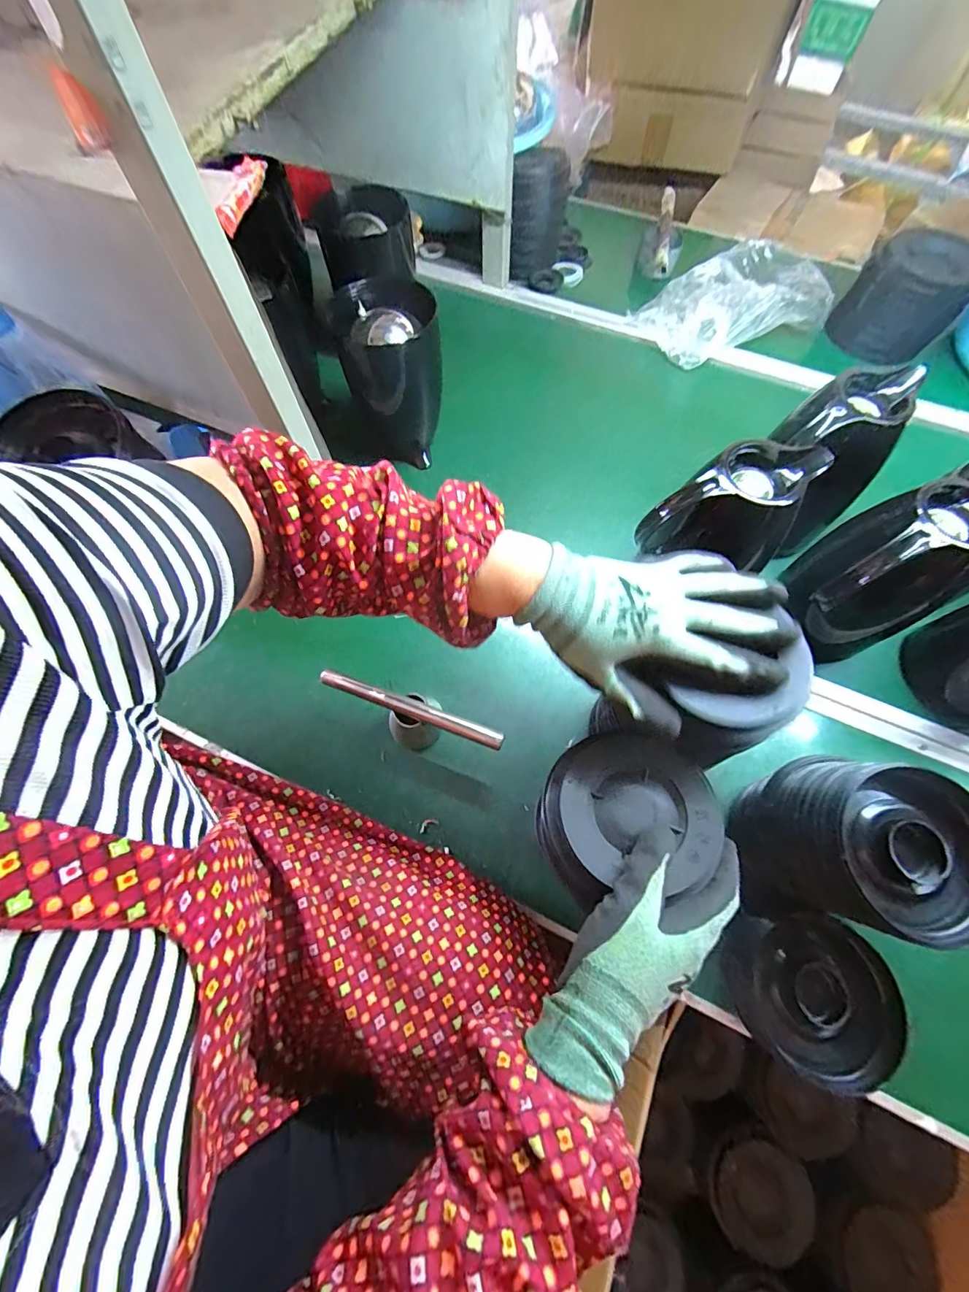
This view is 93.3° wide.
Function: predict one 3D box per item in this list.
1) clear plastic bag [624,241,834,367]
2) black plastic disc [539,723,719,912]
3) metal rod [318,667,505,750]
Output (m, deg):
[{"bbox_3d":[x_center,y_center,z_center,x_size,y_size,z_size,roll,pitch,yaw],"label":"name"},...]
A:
[{"bbox_3d":[0.405,-0.586,0.768,0.285,0.071,0.207,-23,69,-10],"label":"clear plastic bag"},{"bbox_3d":[0.103,0.116,0.329,0.123,0.016,0.110,-2,67,-1],"label":"black plastic disc"},{"bbox_3d":[-0.076,0.064,0.472,0.200,0.011,0.018,20,68,8],"label":"metal rod"}]

